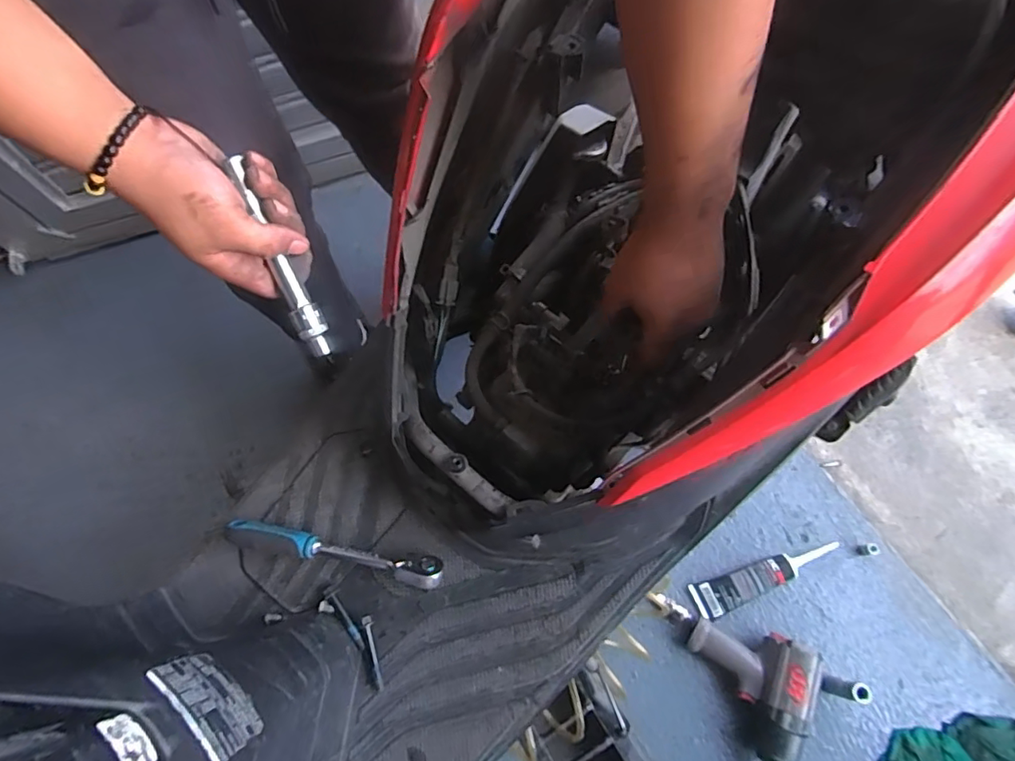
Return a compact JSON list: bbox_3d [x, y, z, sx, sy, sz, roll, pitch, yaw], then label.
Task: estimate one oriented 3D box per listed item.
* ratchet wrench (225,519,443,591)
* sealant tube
[{"bbox_3d":[-0.185,0.183,0.571,0.237,0.032,0.032,9,70,5],"label":"ratchet wrench"},{"bbox_3d":[0.413,0.309,0.848,0.251,0.037,0.056,-17,71,-6],"label":"sealant tube"}]

